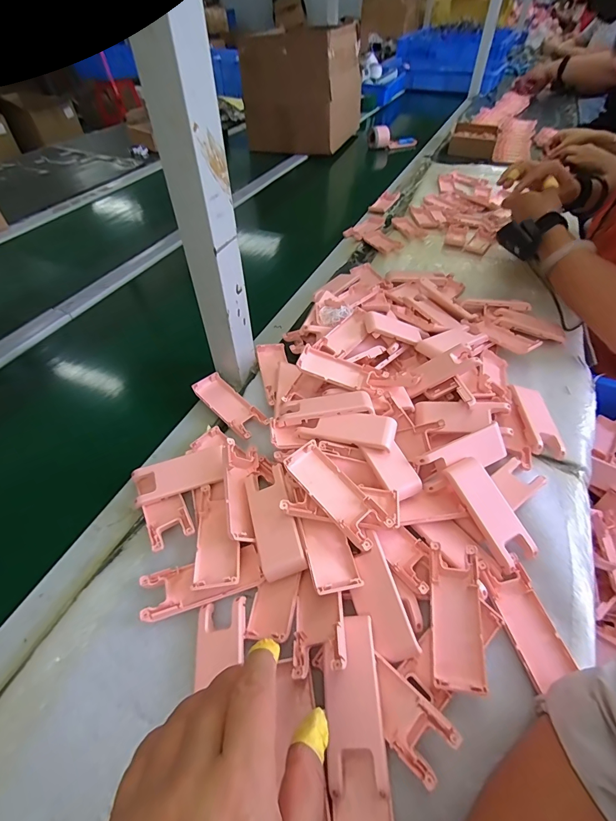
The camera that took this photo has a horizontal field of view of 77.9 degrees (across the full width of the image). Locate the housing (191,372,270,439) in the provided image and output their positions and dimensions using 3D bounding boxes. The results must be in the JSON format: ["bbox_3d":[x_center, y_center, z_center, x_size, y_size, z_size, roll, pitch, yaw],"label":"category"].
[{"bbox_3d":[-0.093,-0.008,0.461,0.042,0.020,0.100,-37,58,-27],"label":"housing"}]

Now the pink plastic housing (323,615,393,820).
[{"bbox_3d":[0.032,0.216,0.261,0.039,0.022,0.129,-2,62,3],"label":"pink plastic housing"}]

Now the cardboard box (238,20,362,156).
[{"bbox_3d":[-0.005,-0.970,1.149,0.291,0.255,0.294,19,51,16],"label":"cardboard box"}]

